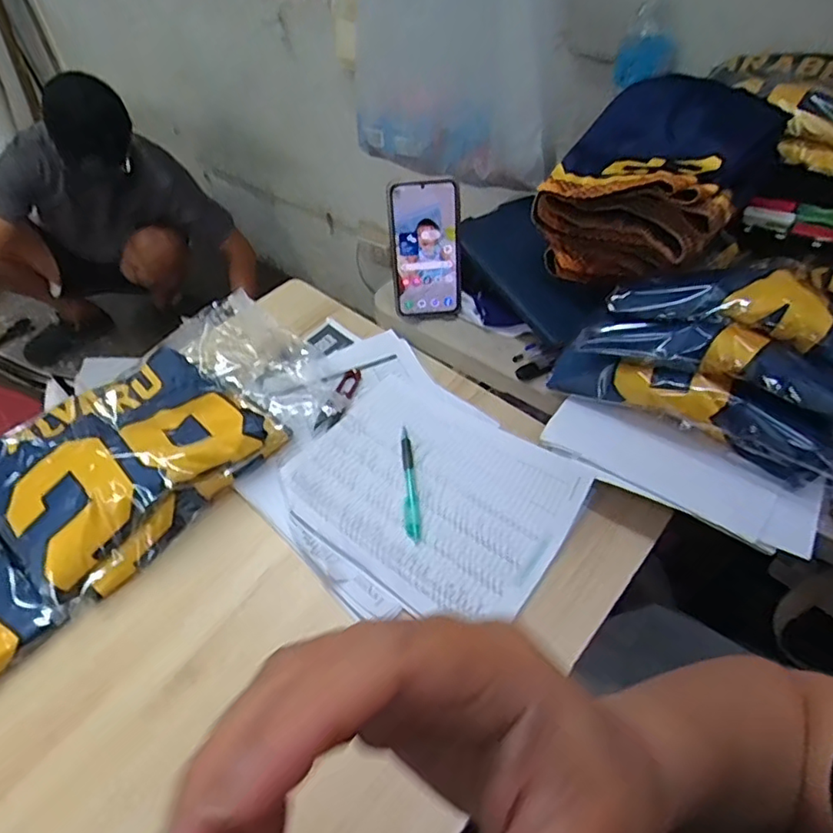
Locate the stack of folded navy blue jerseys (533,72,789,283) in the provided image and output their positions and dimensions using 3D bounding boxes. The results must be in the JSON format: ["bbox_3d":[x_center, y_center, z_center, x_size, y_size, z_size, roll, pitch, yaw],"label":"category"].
[{"bbox_3d":[0.268,-0.255,0.664,0.195,0.155,0.251,25,53,25],"label":"stack of folded navy blue jerseys"}]

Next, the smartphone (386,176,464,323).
[{"bbox_3d":[0.012,-0.196,0.698,0.083,0.163,0.018,-4,31,3],"label":"smartphone"}]

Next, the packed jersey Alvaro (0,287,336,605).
[{"bbox_3d":[-0.260,0.005,0.622,0.197,0.059,0.352,39,57,20],"label":"packed jersey Alvaro"}]

